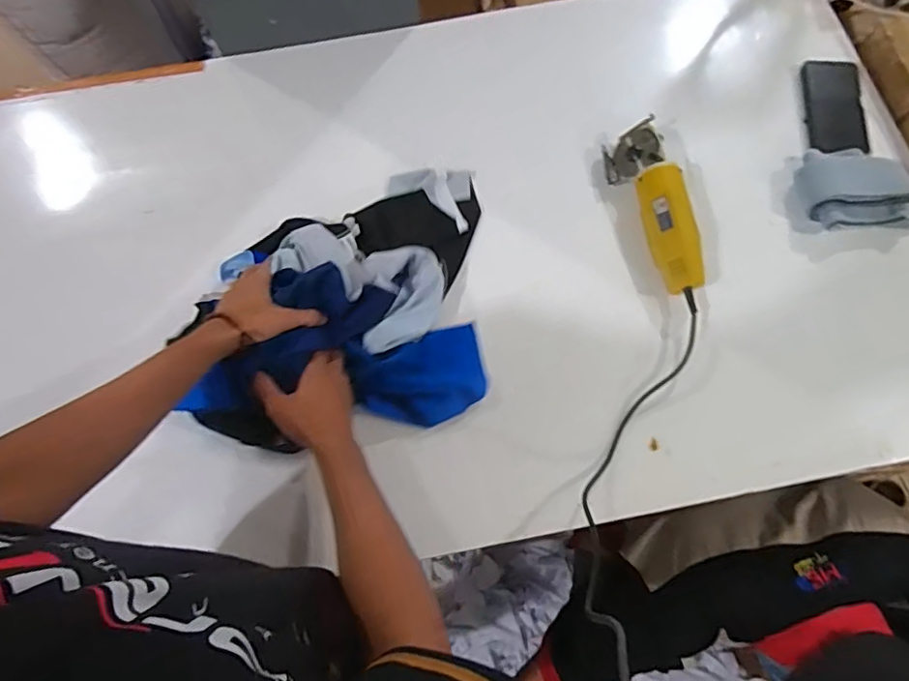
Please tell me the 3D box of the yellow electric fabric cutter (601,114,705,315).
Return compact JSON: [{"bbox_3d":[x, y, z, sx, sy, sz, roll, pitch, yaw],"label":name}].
[{"bbox_3d":[0.274,-0.170,0.763,0.076,0.064,0.273,-11,70,-3],"label":"yellow electric fabric cutter"}]

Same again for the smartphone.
[{"bbox_3d":[0.557,-0.343,0.835,0.084,0.011,0.164,4,70,3],"label":"smartphone"}]

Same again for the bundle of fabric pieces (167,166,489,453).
[{"bbox_3d":[-0.121,-0.067,0.715,0.338,0.112,0.355,-8,70,-1],"label":"bundle of fabric pieces"}]

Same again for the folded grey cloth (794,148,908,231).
[{"bbox_3d":[0.543,-0.209,0.770,0.147,0.040,0.120,-2,70,1],"label":"folded grey cloth"}]

